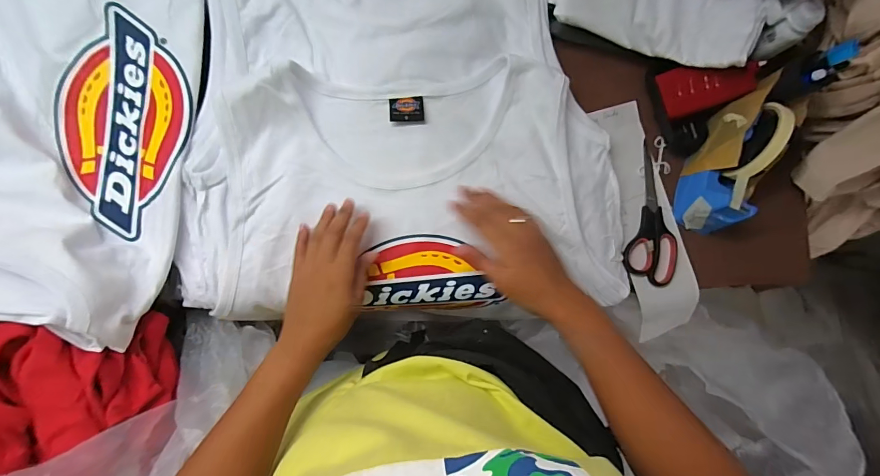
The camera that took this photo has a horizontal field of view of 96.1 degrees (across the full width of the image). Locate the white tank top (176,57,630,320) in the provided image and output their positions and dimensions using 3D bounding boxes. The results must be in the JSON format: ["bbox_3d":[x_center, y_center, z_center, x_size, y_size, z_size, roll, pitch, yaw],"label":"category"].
[{"bbox_3d":[-0.026,-0.051,0.456,0.501,0.041,0.283,1,89,-6],"label":"white tank top"}]

